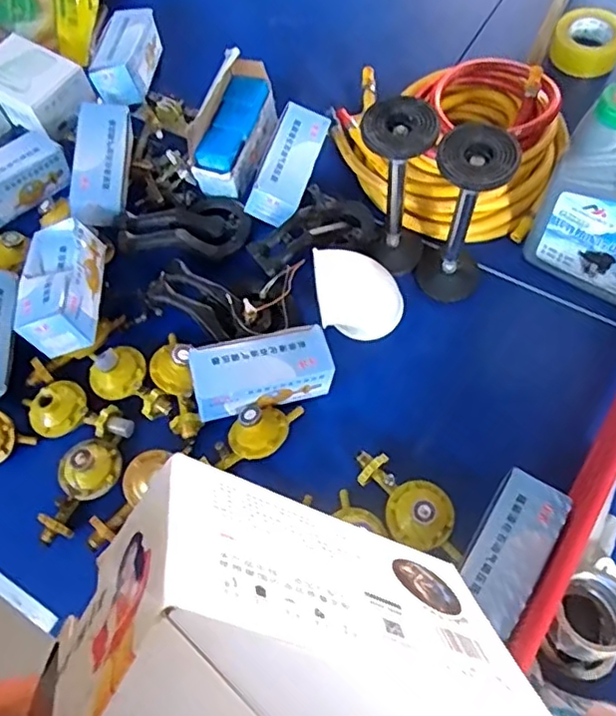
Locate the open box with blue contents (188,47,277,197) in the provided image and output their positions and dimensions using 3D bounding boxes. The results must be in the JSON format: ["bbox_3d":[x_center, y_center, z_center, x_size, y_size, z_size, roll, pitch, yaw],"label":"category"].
[{"bbox_3d":[-0.123,-0.386,1.026,0.088,0.125,0.217,14,68,10],"label":"open box with blue contents"}]

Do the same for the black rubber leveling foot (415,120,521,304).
[{"bbox_3d":[0.202,-0.172,0.826,0.100,0.277,0.101,13,66,12],"label":"black rubber leveling foot"}]

